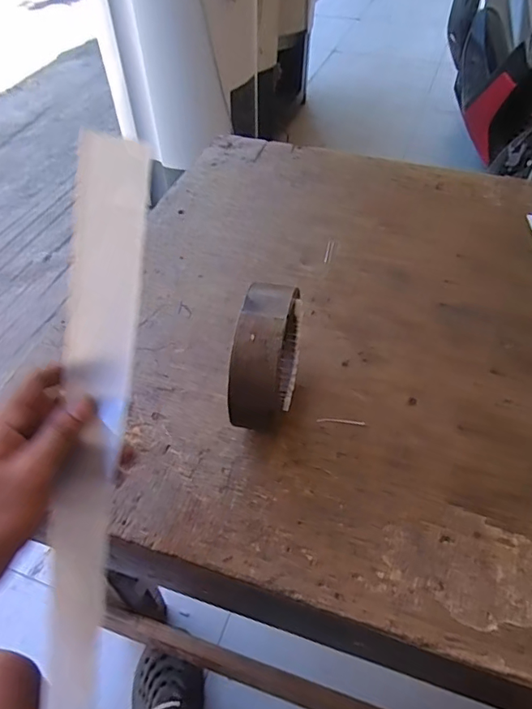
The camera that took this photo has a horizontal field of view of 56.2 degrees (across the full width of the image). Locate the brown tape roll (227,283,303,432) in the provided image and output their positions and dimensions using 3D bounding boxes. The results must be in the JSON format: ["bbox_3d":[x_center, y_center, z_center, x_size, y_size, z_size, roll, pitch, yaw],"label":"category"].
[{"bbox_3d":[0.003,0.009,0.416,0.040,0.125,0.119,11,51,10],"label":"brown tape roll"}]

